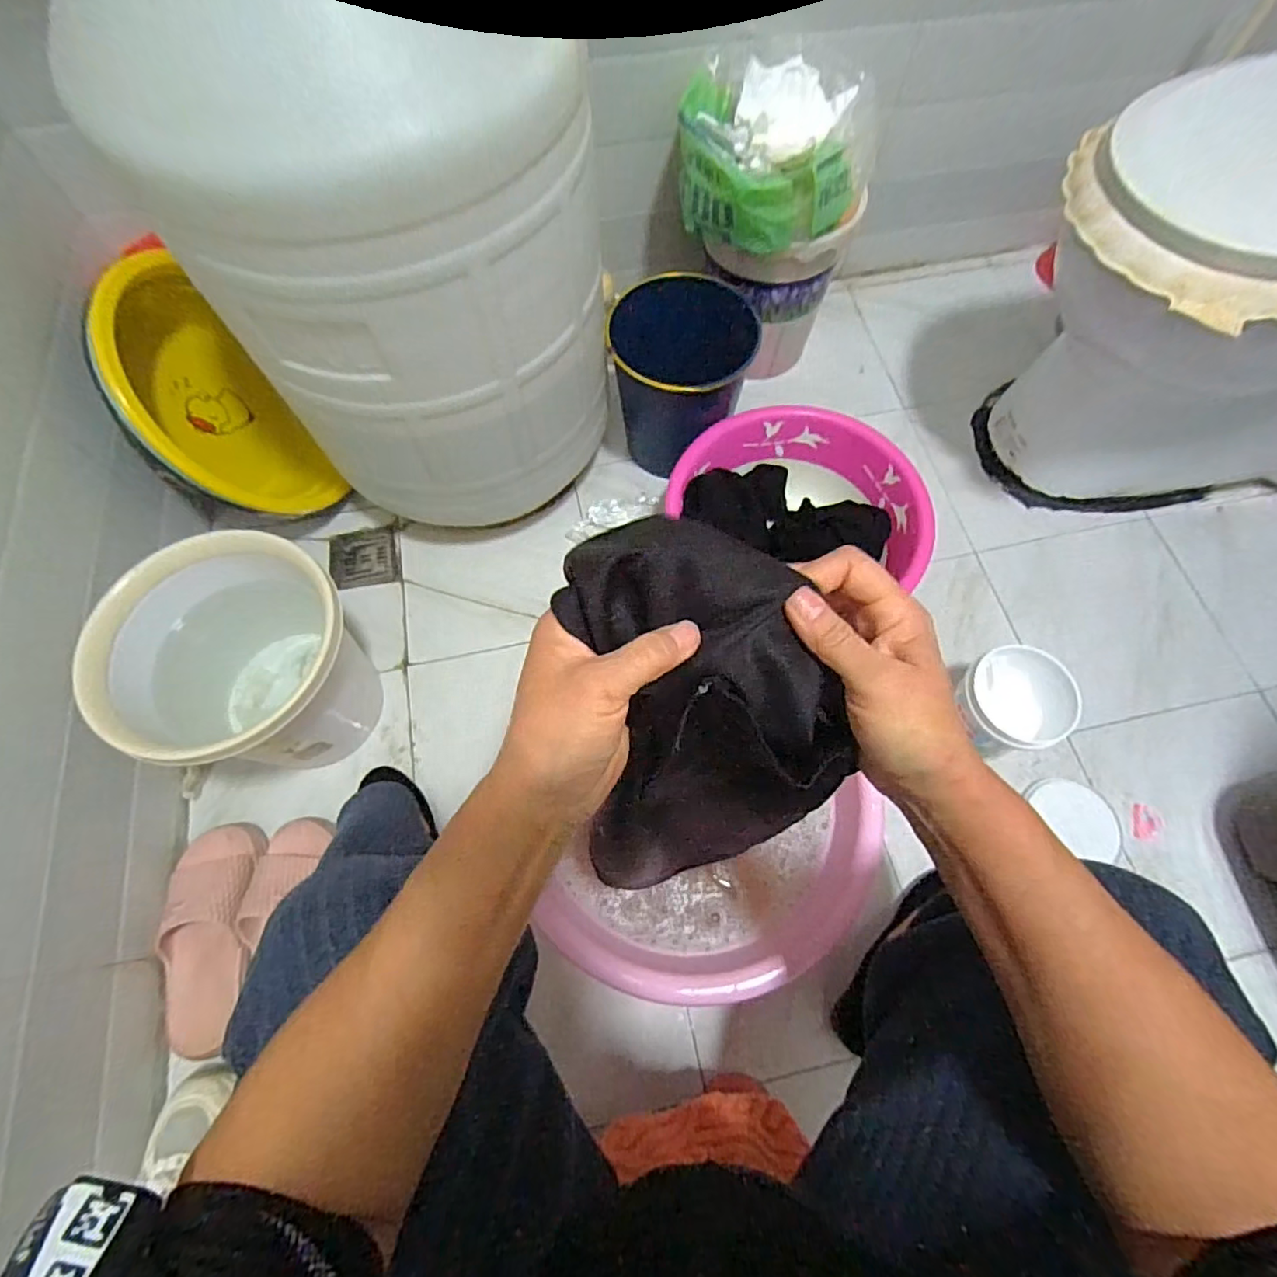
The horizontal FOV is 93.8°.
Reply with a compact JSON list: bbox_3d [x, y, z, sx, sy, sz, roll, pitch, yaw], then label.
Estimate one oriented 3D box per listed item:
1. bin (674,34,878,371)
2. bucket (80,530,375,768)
[{"bbox_3d":[0.189,-0.608,0.929,0.257,0.376,0.253,6,68,2],"label":"bin"},{"bbox_3d":[-0.456,0.033,0.722,0.245,0.261,0.241,0,68,0],"label":"bucket"}]

